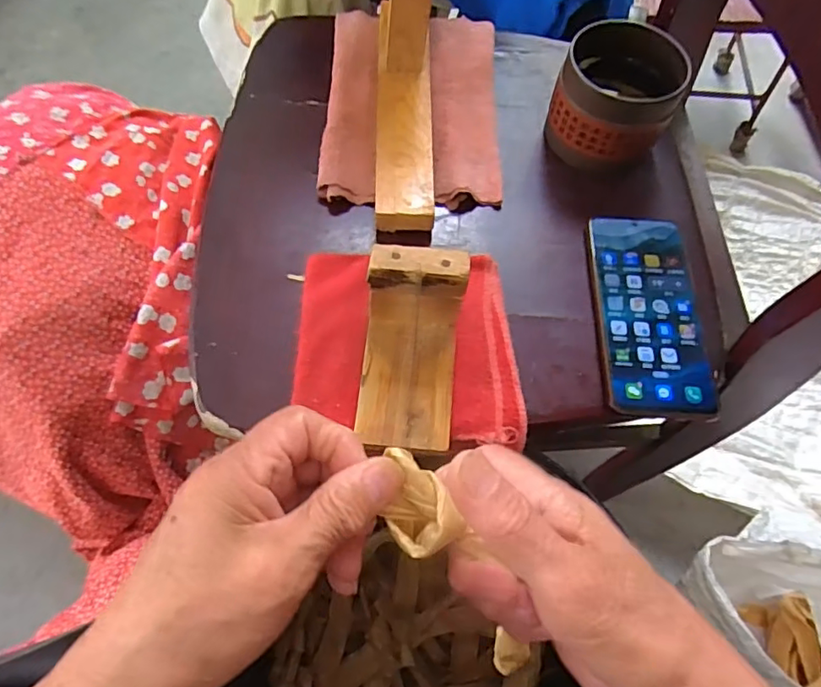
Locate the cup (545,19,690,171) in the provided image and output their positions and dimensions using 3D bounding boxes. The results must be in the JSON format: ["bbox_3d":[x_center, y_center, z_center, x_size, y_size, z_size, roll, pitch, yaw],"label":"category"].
[{"bbox_3d":[0.167,-0.199,0.464,0.096,0.073,0.091,21,65,8],"label":"cup"}]

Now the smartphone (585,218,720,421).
[{"bbox_3d":[0.176,-0.024,0.416,0.076,0.009,0.159,2,64,-1],"label":"smartphone"}]

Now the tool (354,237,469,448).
[{"bbox_3d":[0.000,0.003,0.346,0.061,0.067,0.106,7,64,1],"label":"tool"}]

